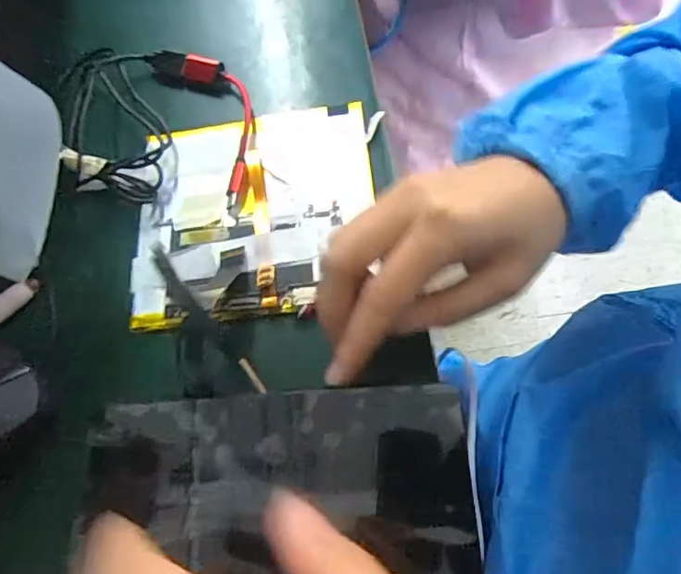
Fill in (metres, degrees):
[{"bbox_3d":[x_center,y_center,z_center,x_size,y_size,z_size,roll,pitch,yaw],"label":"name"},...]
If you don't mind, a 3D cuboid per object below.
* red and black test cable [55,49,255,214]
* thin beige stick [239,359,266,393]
[{"bbox_3d":[-0.113,-0.098,0.318,0.122,0.015,0.116,-2,65,7],"label":"red and black test cable"},{"bbox_3d":[-0.037,0.037,0.225,0.004,0.004,0.019,-37,65,-9],"label":"thin beige stick"}]

